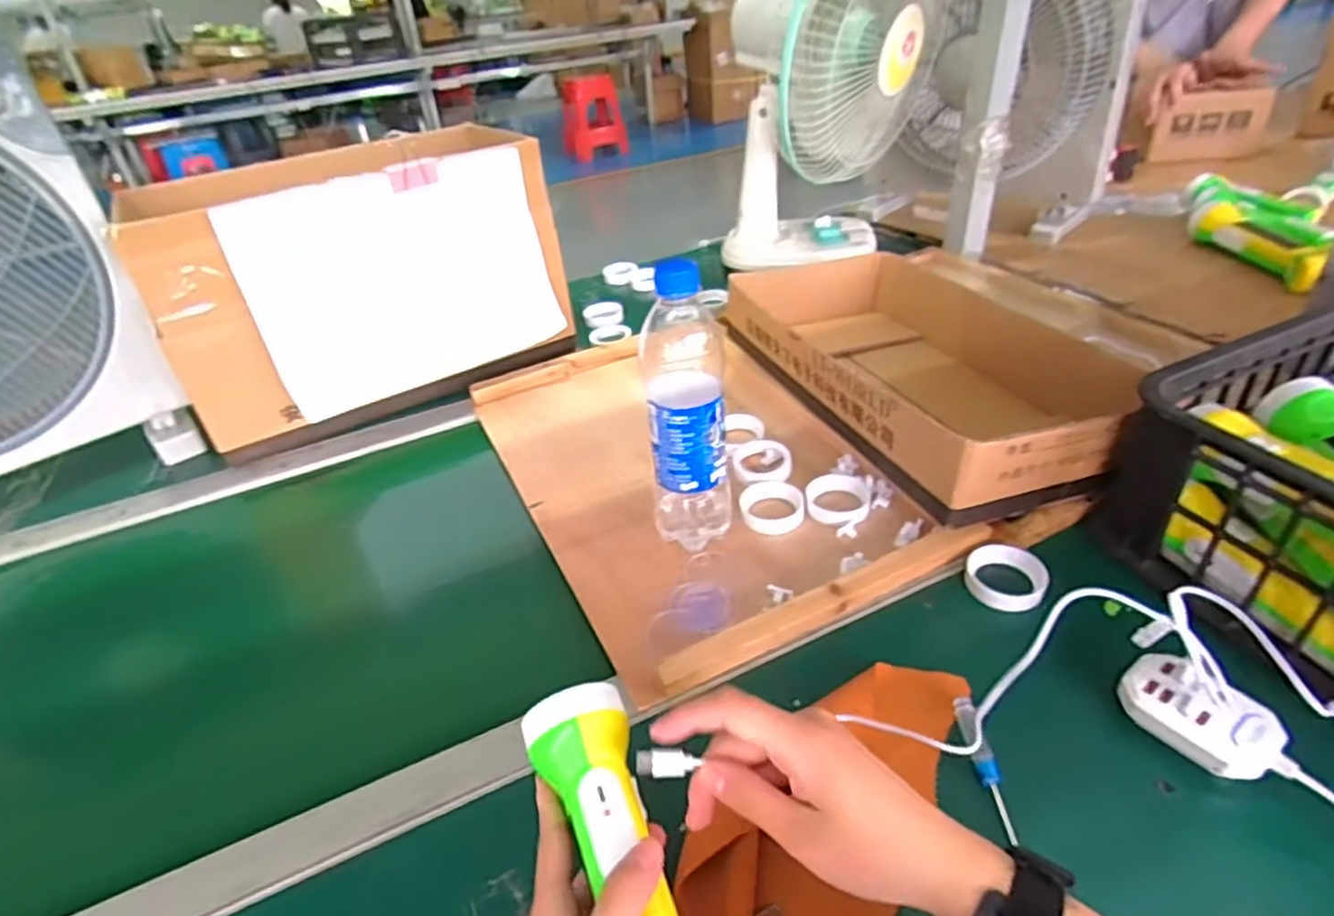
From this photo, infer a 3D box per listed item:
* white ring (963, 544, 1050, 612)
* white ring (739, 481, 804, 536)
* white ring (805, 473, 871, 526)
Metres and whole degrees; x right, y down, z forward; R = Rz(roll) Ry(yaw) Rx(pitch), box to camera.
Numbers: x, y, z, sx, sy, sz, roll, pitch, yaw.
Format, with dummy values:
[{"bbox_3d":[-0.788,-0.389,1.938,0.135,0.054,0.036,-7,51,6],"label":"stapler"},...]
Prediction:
[{"bbox_3d":[0.253,0.087,0.524,0.055,0.019,0.051,-4,36,3],"label":"white ring"},{"bbox_3d":[0.092,0.041,0.610,0.052,0.013,0.056,-4,36,3],"label":"white ring"},{"bbox_3d":[0.147,0.036,0.608,0.053,0.011,0.058,3,37,13],"label":"white ring"}]

